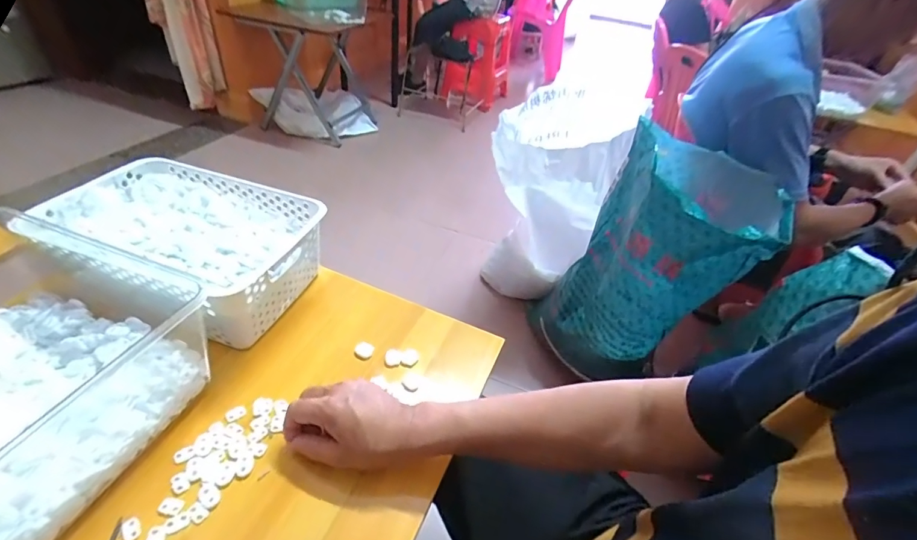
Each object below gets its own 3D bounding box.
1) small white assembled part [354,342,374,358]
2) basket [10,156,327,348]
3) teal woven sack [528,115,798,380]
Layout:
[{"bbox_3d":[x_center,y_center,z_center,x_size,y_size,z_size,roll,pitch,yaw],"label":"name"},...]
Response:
[{"bbox_3d":[-0.119,0.101,0.536,0.022,0.013,0.014,20,41,14],"label":"small white assembled part"},{"bbox_3d":[-0.360,-0.035,0.568,0.307,0.102,0.204,16,40,10],"label":"basket"},{"bbox_3d":[0.412,0.001,0.973,0.385,0.536,0.293,31,45,26],"label":"teal woven sack"}]

